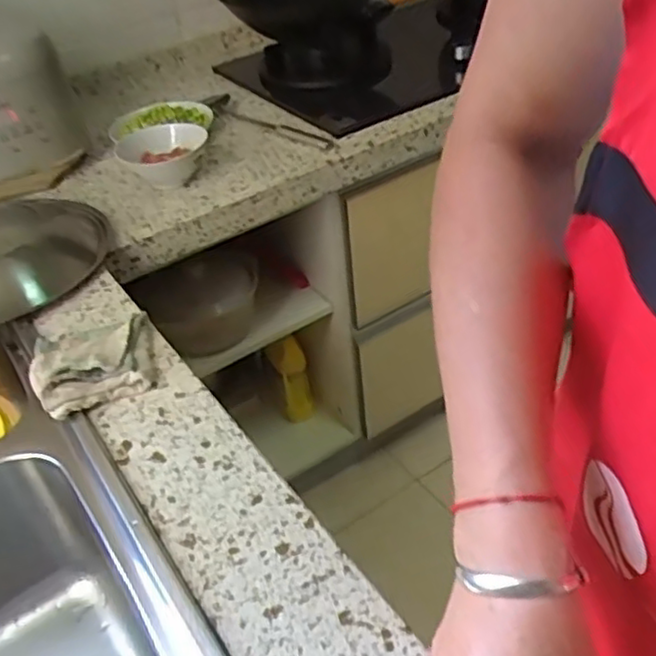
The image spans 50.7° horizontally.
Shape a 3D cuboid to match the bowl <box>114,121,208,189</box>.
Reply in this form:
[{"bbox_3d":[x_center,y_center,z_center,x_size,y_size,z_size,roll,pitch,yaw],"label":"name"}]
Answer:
[{"bbox_3d":[-0.240,-0.254,1.016,0.132,0.068,0.111,-15,40,-9],"label":"bowl"}]

